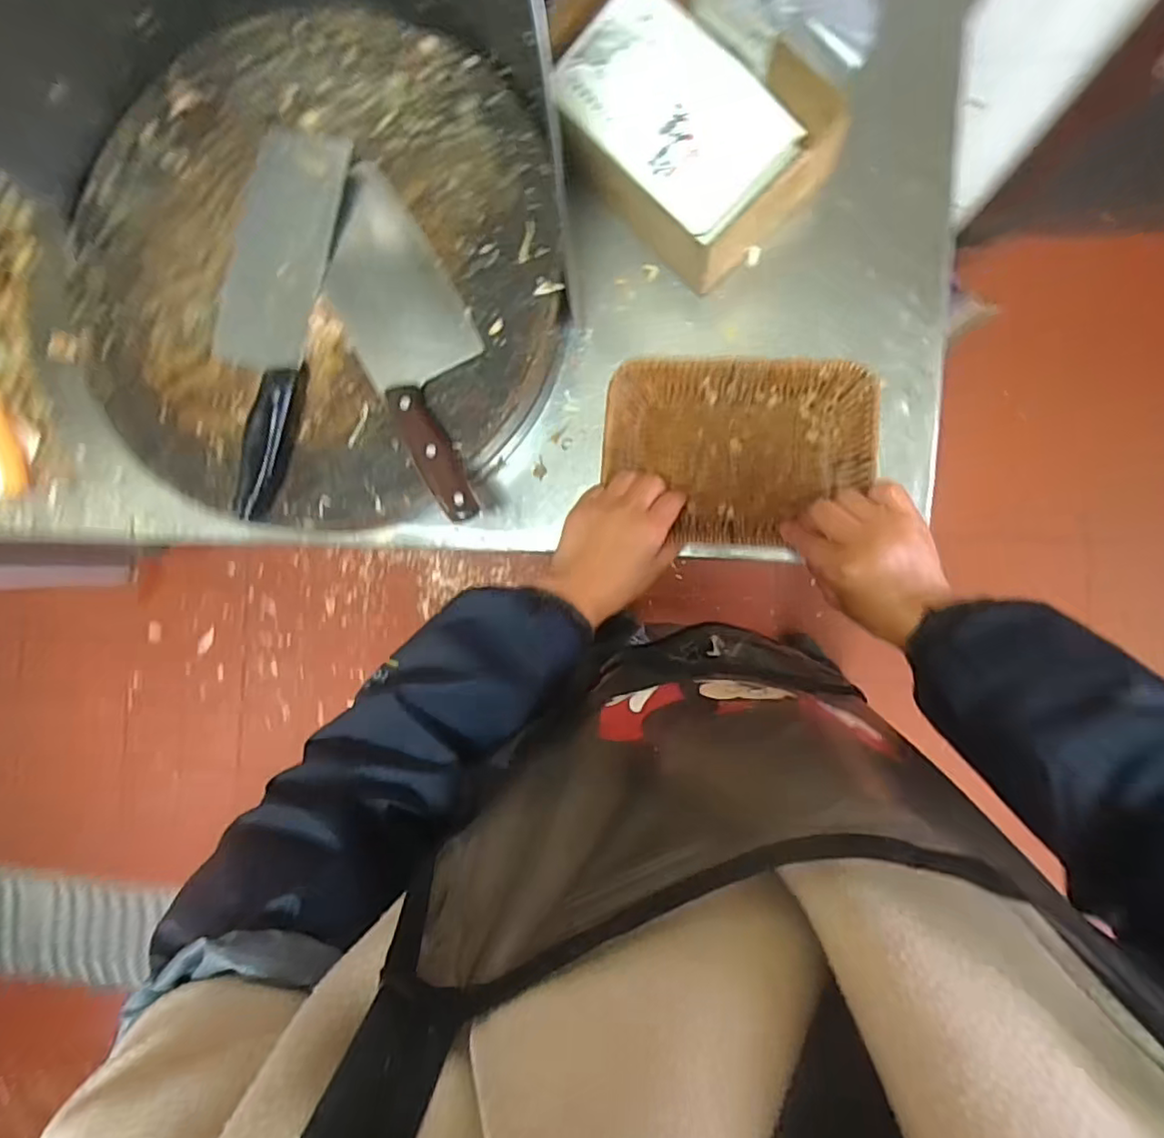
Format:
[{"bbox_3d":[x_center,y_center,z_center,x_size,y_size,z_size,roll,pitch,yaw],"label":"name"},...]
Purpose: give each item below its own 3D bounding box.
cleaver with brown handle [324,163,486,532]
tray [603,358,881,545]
[{"bbox_3d":[-0.133,-0.180,0.487,0.088,0.018,0.280,-29,86,6],"label":"cleaver with brown handle"},{"bbox_3d":[0.123,-0.095,0.499,0.204,0.033,0.144,3,90,8],"label":"tray"}]

